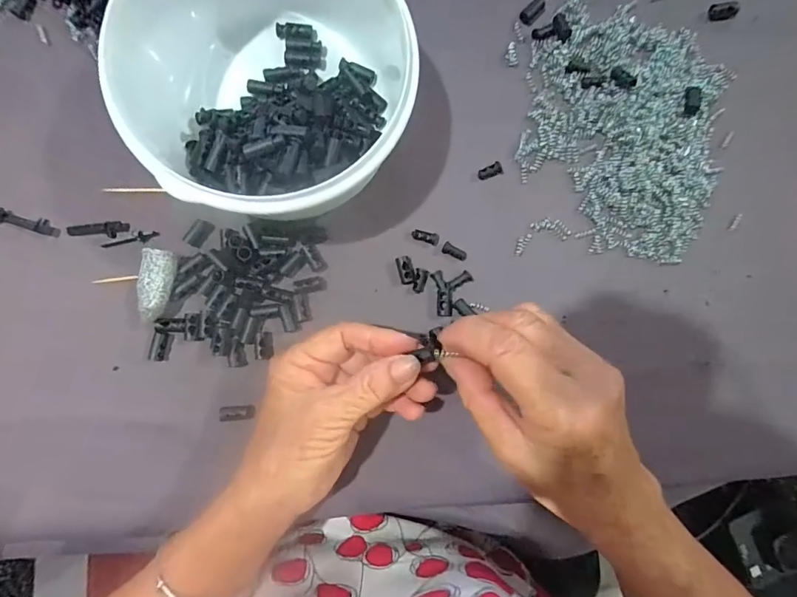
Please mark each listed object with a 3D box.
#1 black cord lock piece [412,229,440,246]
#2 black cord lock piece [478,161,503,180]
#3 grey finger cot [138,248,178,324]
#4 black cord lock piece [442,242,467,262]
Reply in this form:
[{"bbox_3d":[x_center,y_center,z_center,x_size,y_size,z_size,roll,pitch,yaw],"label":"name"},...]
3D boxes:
[{"bbox_3d":[0.019,-0.043,0.304,0.019,0.005,0.008,16,87,-3],"label":"black cord lock piece"},{"bbox_3d":[0.065,-0.089,0.306,0.017,0.007,0.008,-20,90,-4],"label":"black cord lock piece"},{"bbox_3d":[-0.155,-0.008,0.281,0.019,0.019,0.046,11,88,-3],"label":"grey finger cot"},{"bbox_3d":[0.039,-0.033,0.303,0.017,0.005,0.008,23,87,-2],"label":"black cord lock piece"}]

